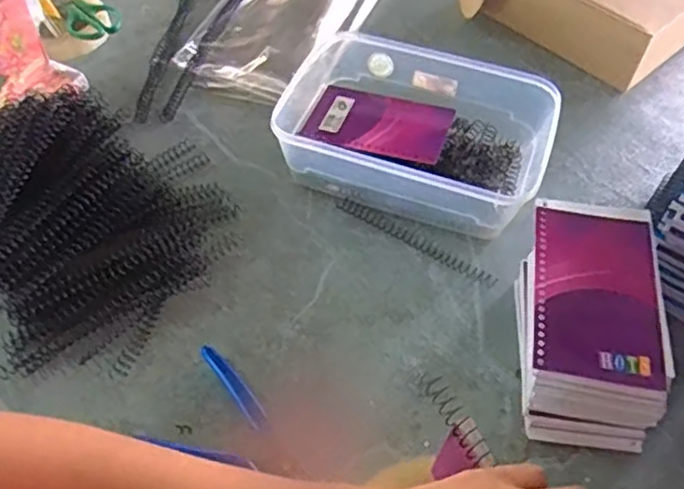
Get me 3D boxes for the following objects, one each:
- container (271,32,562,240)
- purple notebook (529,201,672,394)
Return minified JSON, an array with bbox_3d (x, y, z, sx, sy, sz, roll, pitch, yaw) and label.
[{"bbox_3d":[0.067,-0.111,0.606,0.244,0.068,0.192,22,57,13],"label":"container"},{"bbox_3d":[0.171,0.028,0.431,0.083,0.013,0.140,10,55,5],"label":"purple notebook"}]

